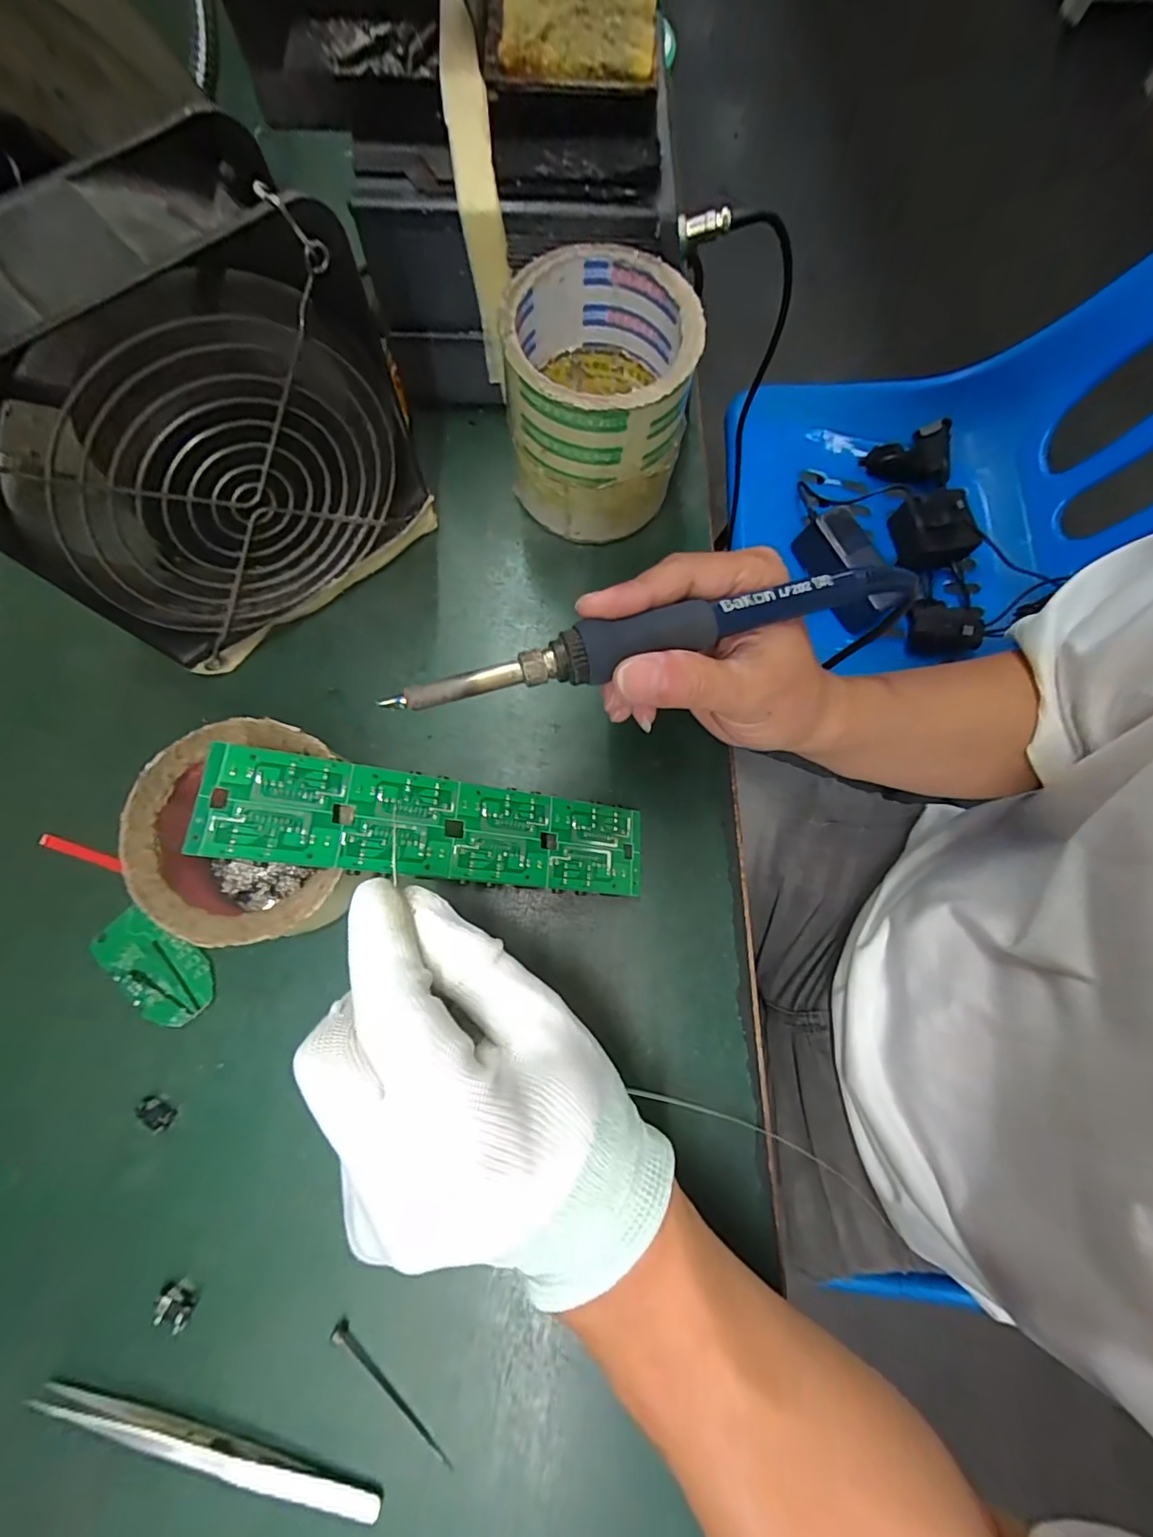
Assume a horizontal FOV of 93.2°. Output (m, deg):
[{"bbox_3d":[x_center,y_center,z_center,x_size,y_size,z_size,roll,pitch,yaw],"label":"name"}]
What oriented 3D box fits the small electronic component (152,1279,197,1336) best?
[{"bbox_3d":[-0.159,0.212,0.216,0.016,0.008,0.013,23,76,4],"label":"small electronic component"}]

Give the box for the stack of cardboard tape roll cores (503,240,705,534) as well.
[{"bbox_3d":[0.011,-0.177,0.274,0.081,0.095,0.081,11,76,1],"label":"stack of cardboard tape roll cores"}]

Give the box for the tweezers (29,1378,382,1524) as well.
[{"bbox_3d":[-0.138,0.256,0.204,0.131,0.010,0.009,16,76,2],"label":"tweezers"}]

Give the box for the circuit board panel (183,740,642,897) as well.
[{"bbox_3d":[-0.052,0.025,0.230,0.180,0.004,0.041,11,74,-24],"label":"circuit board panel"}]

